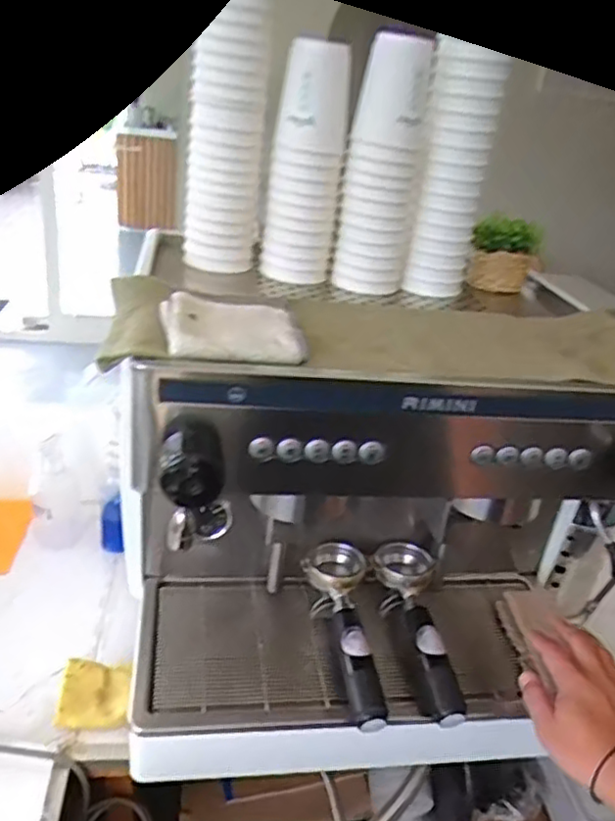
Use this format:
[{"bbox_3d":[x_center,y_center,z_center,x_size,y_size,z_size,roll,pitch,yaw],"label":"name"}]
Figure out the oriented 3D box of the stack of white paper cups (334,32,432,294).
[{"bbox_3d":[0.088,-0.275,0.783,0.086,0.257,0.079,9,27,3],"label":"stack of white paper cups"}]

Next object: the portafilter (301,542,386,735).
[{"bbox_3d":[0.043,0.246,0.728,0.068,0.058,0.216,1,39,-12],"label":"portafilter"}]

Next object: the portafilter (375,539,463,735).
[{"bbox_3d":[0.124,0.249,0.748,0.069,0.066,0.224,1,41,-12],"label":"portafilter"}]

